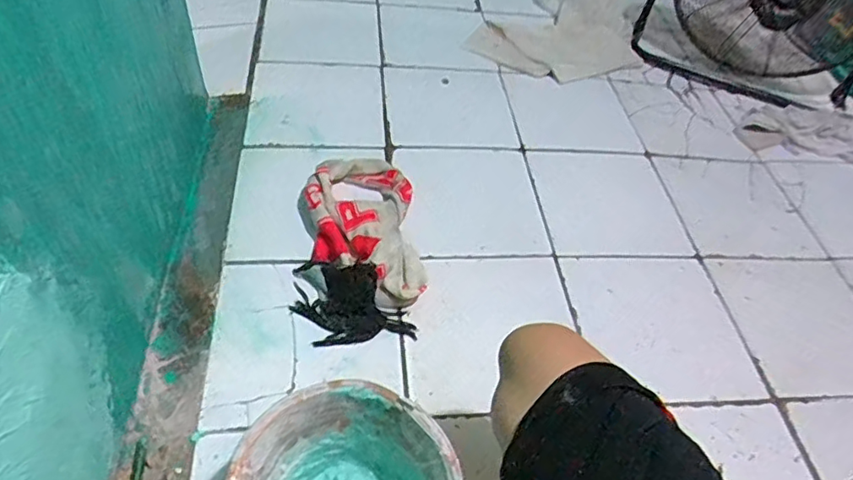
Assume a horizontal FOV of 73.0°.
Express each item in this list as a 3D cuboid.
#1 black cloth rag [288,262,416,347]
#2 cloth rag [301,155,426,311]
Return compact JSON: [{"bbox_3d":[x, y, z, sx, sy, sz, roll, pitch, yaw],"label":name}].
[{"bbox_3d":[-0.118,0.096,0.937,0.196,0.041,0.143,5,49,-5],"label":"black cloth rag"},{"bbox_3d":[-0.122,-0.036,1.036,0.208,0.056,0.359,0,50,-9],"label":"cloth rag"}]

